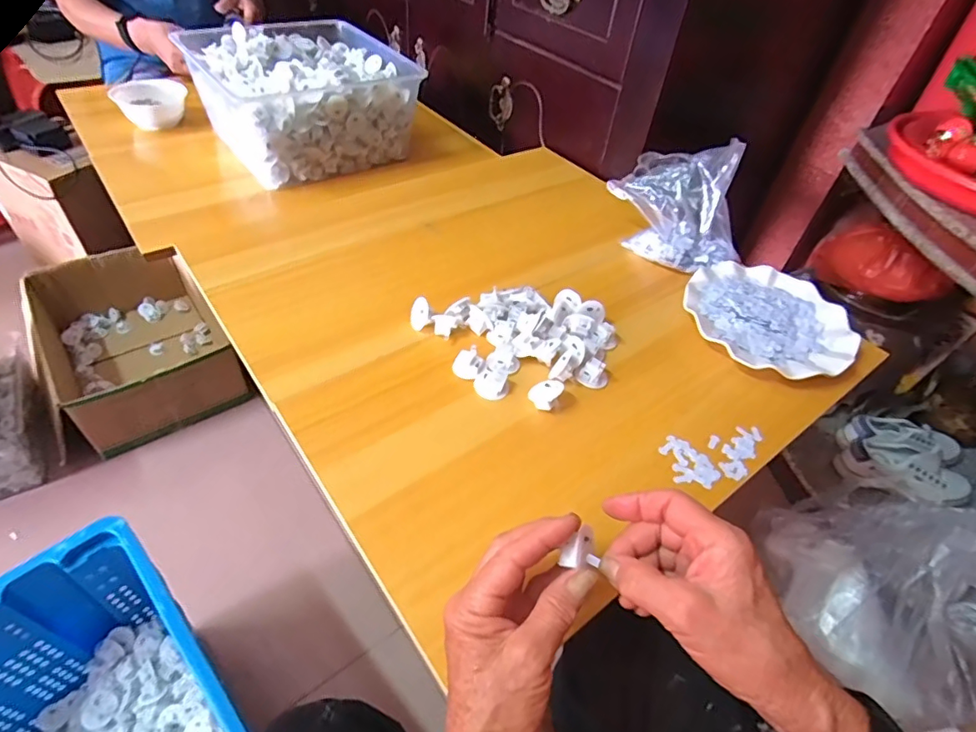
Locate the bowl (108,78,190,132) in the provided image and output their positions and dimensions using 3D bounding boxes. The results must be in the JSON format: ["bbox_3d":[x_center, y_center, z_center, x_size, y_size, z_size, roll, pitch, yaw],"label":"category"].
[{"bbox_3d":[-0.575,-0.451,0.895,0.115,0.049,0.097,-21,53,-25],"label":"bowl"}]

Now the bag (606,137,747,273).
[{"bbox_3d":[0.245,-0.209,0.658,0.114,0.117,0.147,-17,52,-21],"label":"bag"}]

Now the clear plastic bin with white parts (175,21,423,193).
[{"bbox_3d":[-0.301,-0.446,0.862,0.290,0.138,0.292,-26,55,-28],"label":"clear plastic bin with white parts"}]

